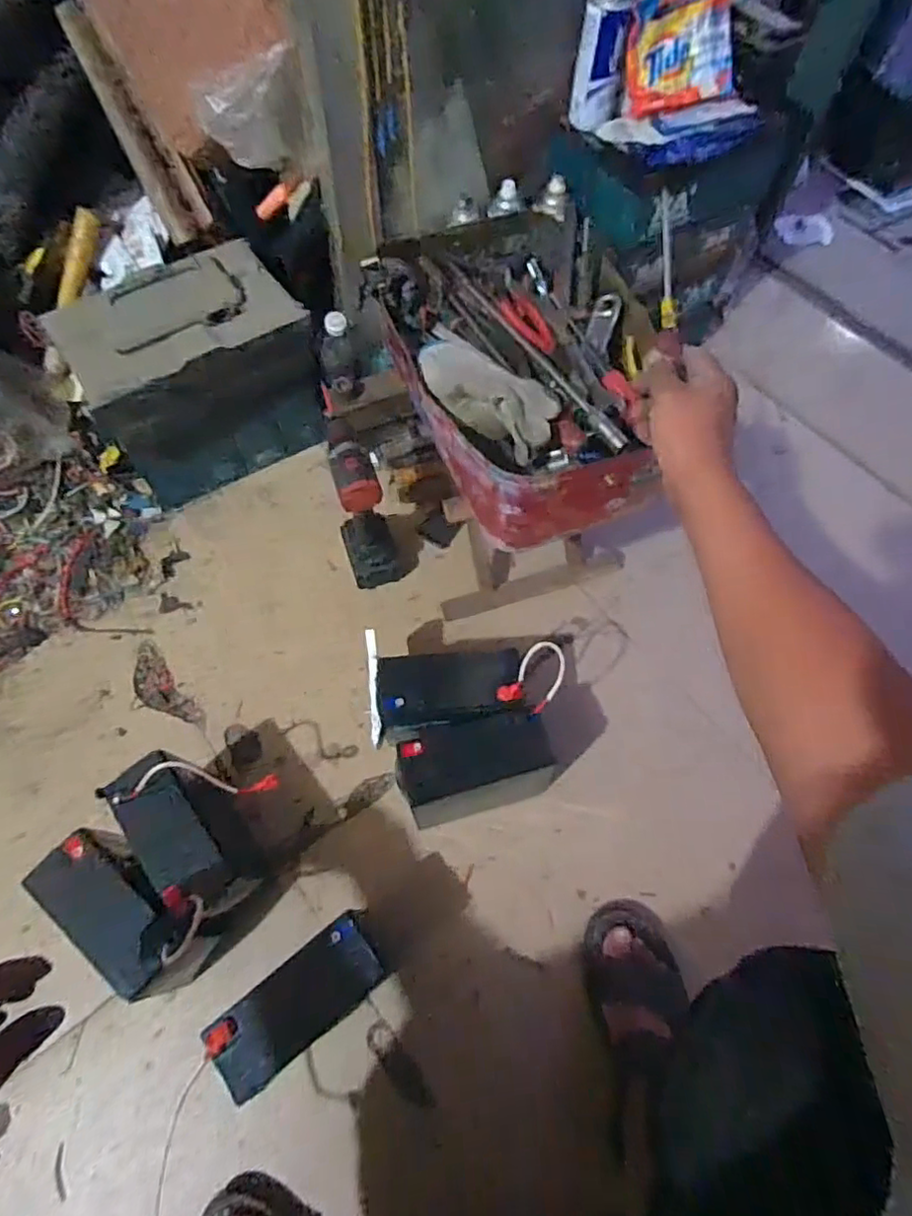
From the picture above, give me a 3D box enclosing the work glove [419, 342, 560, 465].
[{"bbox_3d":[0.027,-0.217,0.623,0.171,0.047,0.060,38,69,16],"label":"work glove"}]

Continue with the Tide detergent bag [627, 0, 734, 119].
[{"bbox_3d":[0.305,-0.757,0.817,0.152,0.143,0.039,-15,26,-1],"label":"Tide detergent bag"}]

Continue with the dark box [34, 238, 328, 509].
[{"bbox_3d":[-0.392,-0.348,0.964,0.321,0.289,0.190,-31,69,-15],"label":"dark box"}]

